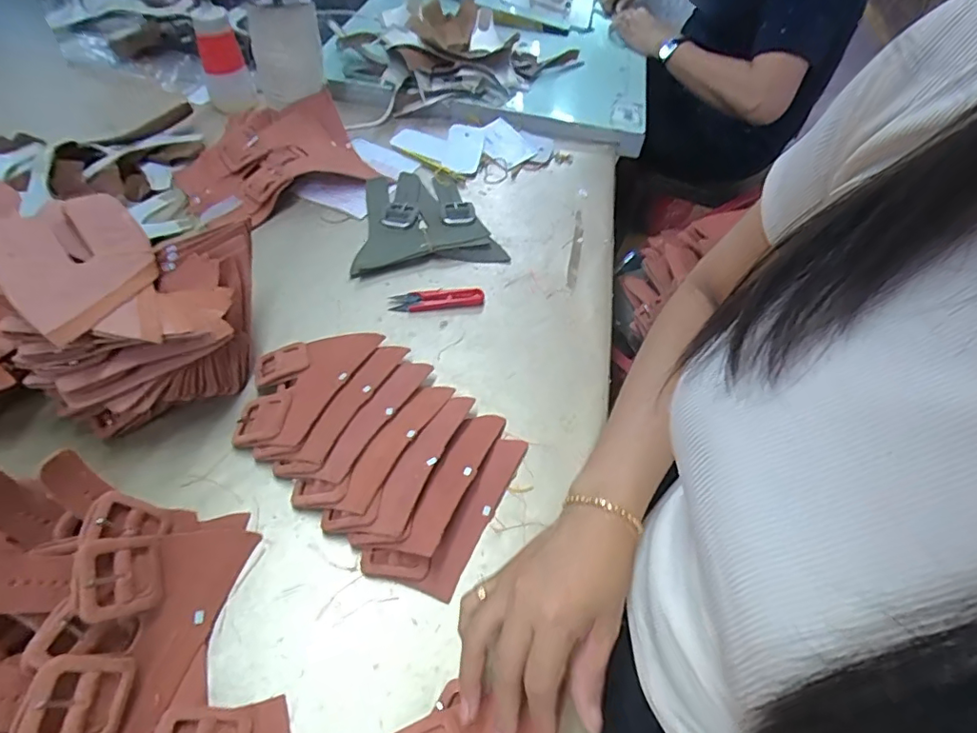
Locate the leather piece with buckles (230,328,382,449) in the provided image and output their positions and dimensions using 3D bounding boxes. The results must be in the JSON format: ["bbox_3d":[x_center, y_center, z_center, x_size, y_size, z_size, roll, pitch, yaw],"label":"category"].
[{"bbox_3d":[-0.172,0.008,0.497,0.087,0.015,0.149,19,52,10],"label":"leather piece with buckles"}]

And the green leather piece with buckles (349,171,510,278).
[{"bbox_3d":[-0.083,-0.183,0.676,0.169,0.032,0.178,-7,47,-10],"label":"green leather piece with buckles"}]

